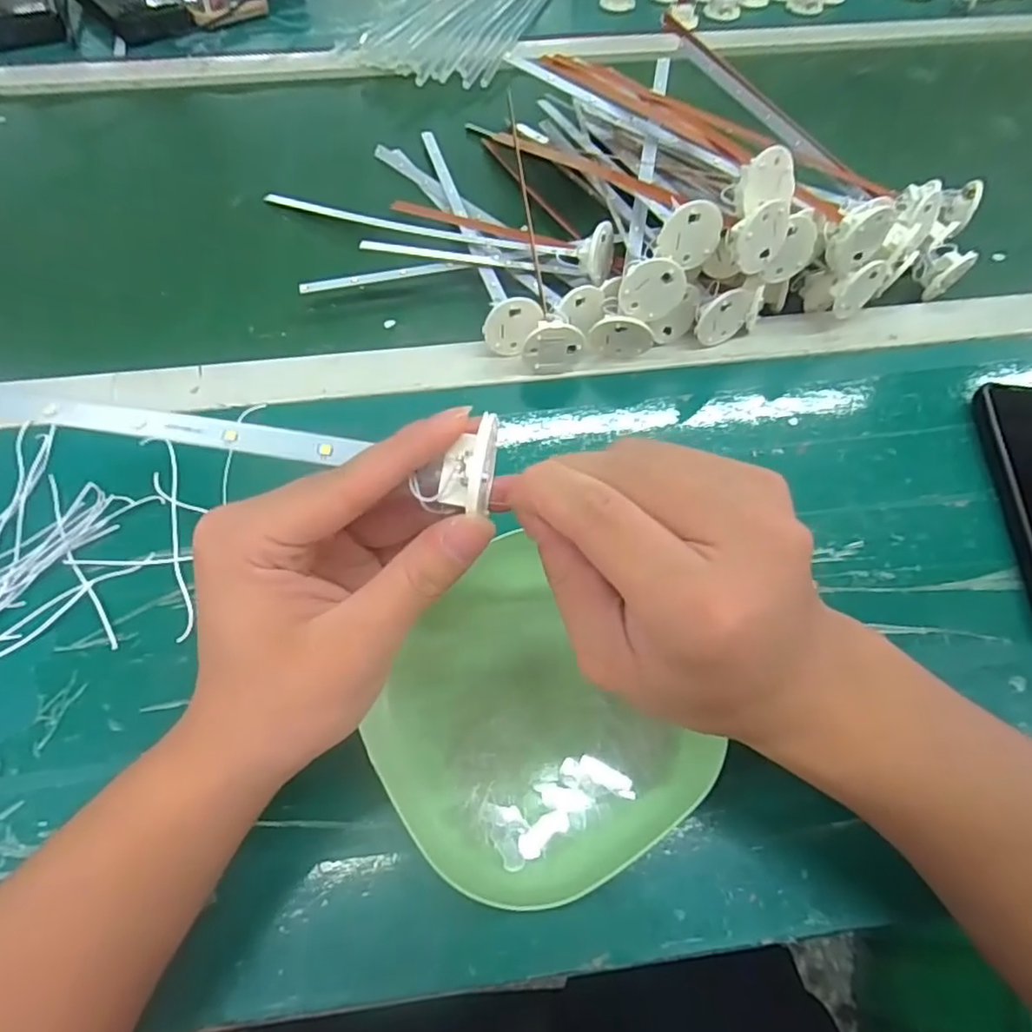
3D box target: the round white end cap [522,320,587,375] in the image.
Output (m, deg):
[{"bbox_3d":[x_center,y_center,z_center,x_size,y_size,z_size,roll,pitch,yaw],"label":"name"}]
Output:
[{"bbox_3d":[0.023,-0.102,0.381,0.038,0.040,0.010,-3,58,-2],"label":"round white end cap"}]

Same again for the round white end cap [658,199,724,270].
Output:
[{"bbox_3d":[0.103,-0.163,0.361,0.034,0.035,0.006,19,37,-25],"label":"round white end cap"}]

